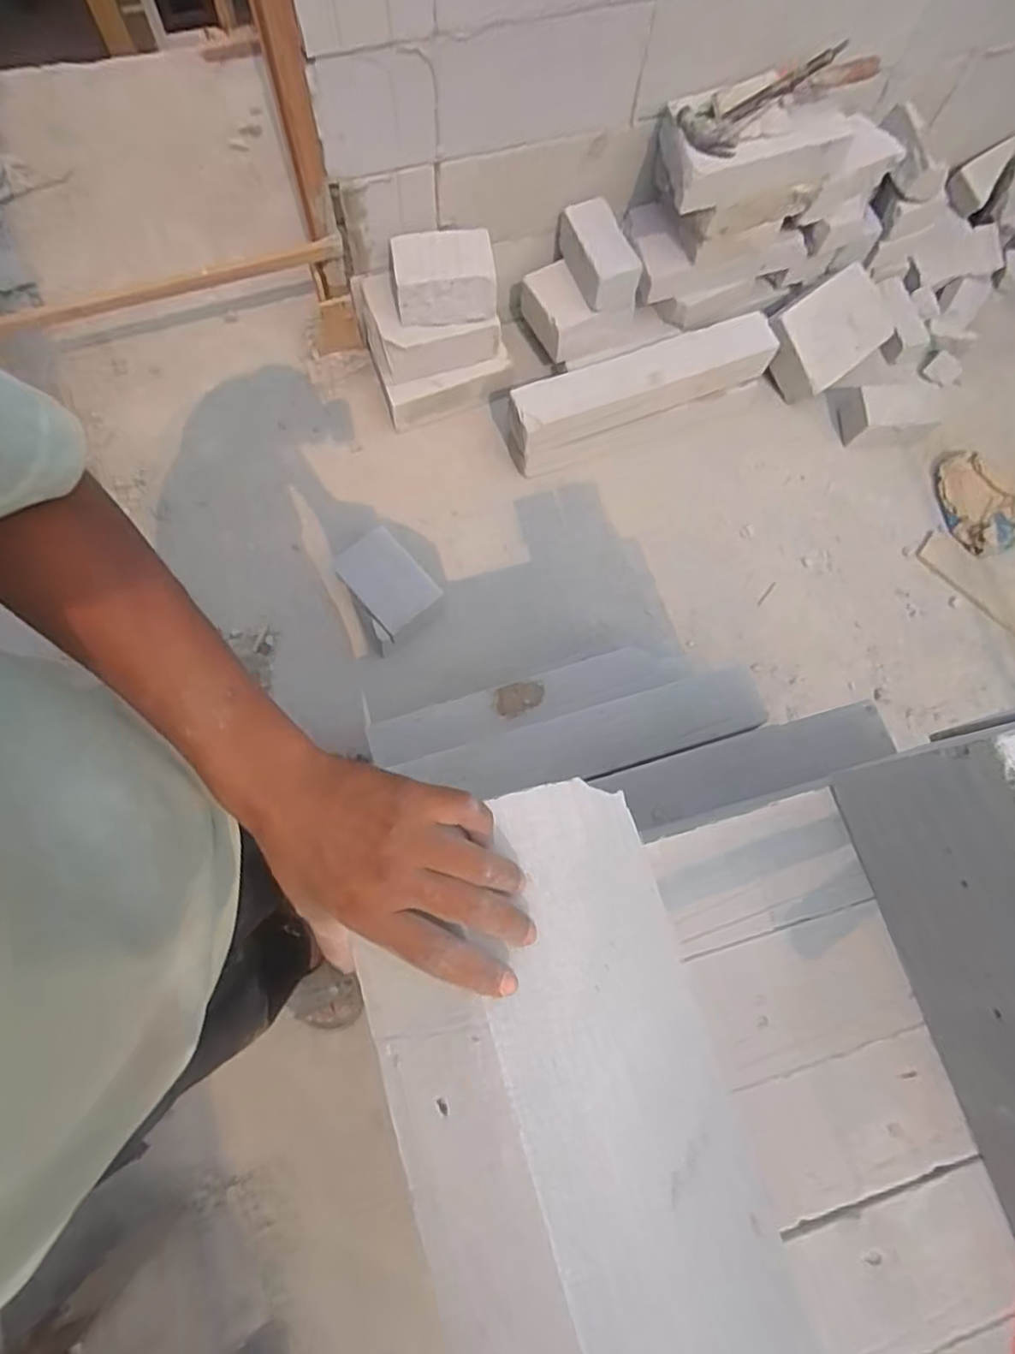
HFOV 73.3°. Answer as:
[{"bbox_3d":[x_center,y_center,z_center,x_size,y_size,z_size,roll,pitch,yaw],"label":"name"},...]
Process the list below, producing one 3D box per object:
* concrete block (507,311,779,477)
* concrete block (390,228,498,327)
[{"bbox_3d":[0.282,-0.623,1.483,0.592,0.143,0.109,-21,77,-8],"label":"concrete block"},{"bbox_3d":[-0.127,-0.806,1.385,0.200,0.110,0.142,-7,75,-5],"label":"concrete block"}]

